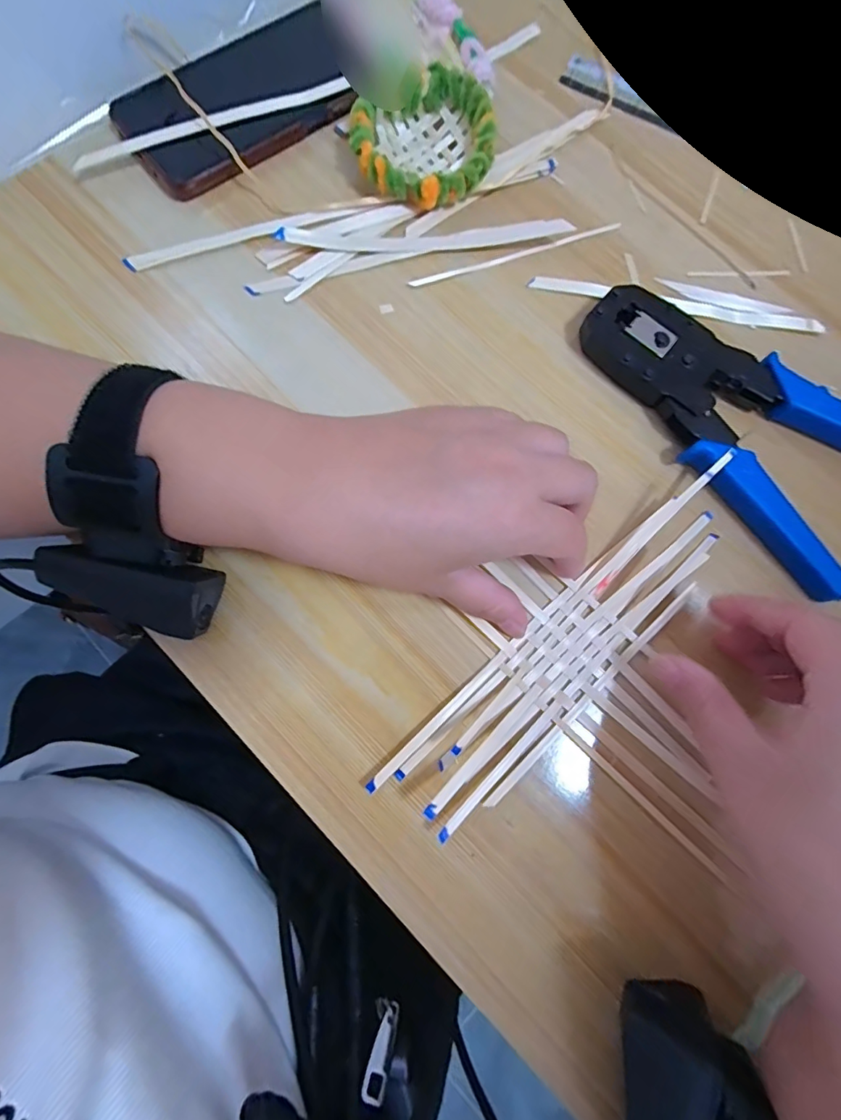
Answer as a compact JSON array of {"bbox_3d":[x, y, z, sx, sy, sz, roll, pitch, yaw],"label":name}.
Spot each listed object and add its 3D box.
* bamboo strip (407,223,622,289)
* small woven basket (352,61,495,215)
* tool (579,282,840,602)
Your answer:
[{"bbox_3d":[0.059,-0.187,0.287,0.137,0.005,0.006,-20,78,-6],"label":"bamboo strip"},{"bbox_3d":[0.002,-0.248,0.284,0.082,0.029,0.076,-6,77,-3],"label":"small woven basket"},{"bbox_3d":[0.180,-0.084,0.261,0.098,0.019,0.191,-41,81,-10],"label":"tool"}]

